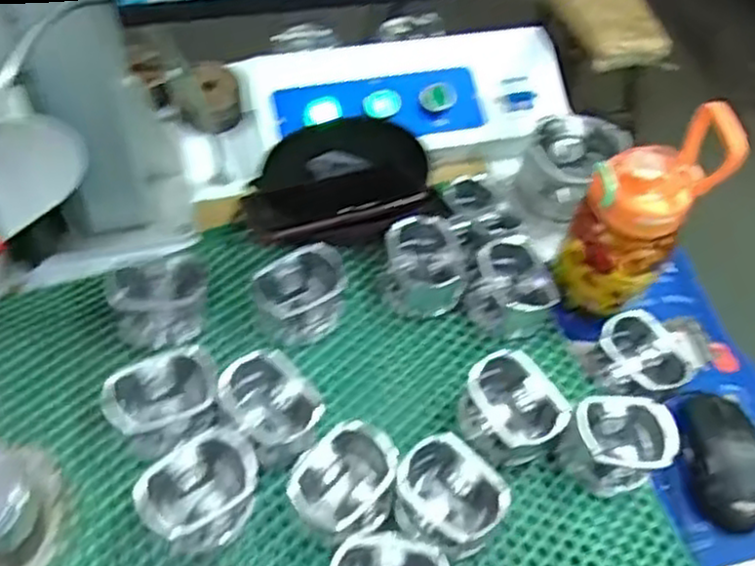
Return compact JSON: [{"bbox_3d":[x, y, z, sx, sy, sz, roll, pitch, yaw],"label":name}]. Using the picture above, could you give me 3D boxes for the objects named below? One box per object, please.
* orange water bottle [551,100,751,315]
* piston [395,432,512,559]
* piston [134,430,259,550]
[{"bbox_3d":[0.207,-0.053,0.613,0.082,0.179,0.078,-27,61,-21],"label":"orange water bottle"},{"bbox_3d":[0.048,0.153,0.528,0.064,0.053,0.072,-37,65,-26],"label":"piston"},{"bbox_3d":[-0.118,0.140,0.506,0.060,0.042,0.076,33,59,18],"label":"piston"}]

